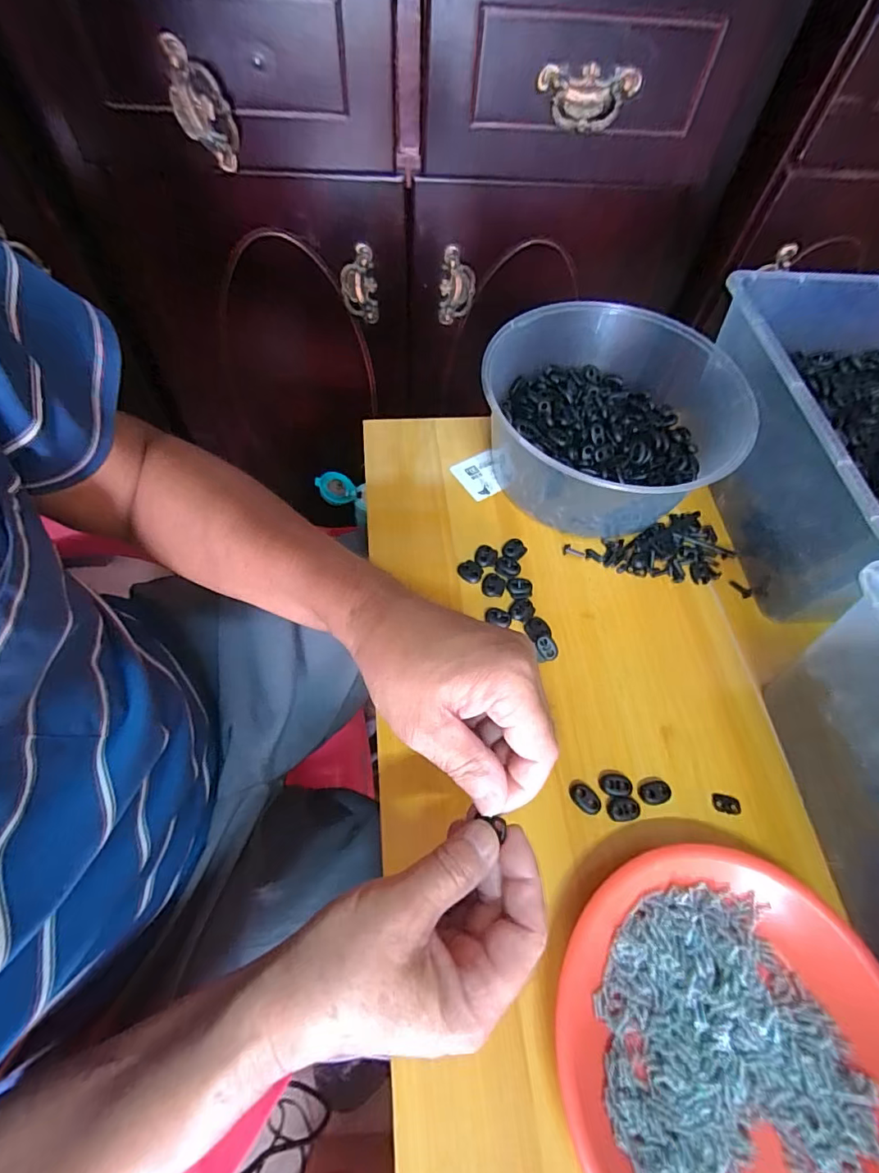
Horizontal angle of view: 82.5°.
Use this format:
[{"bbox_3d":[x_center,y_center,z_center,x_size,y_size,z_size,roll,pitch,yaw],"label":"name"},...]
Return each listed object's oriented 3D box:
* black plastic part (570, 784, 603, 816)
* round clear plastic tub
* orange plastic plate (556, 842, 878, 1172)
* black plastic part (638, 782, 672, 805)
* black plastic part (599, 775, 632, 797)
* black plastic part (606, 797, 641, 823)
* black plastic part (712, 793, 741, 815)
[{"bbox_3d":[0.101,0.147,0.346,0.022,0.005,0.014,42,66,18],"label":"black plastic part"},{"bbox_3d":[0.155,-0.156,0.467,0.219,0.096,0.214,2,61,-3],"label":"round clear plastic tub"},{"bbox_3d":[0.161,0.252,0.274,0.183,0.028,0.188,2,61,-3],"label":"orange plastic plate"},{"bbox_3d":[0.151,0.144,0.350,0.022,0.004,0.015,-5,61,-7],"label":"black plastic part"},{"bbox_3d":[0.123,0.140,0.350,0.022,0.004,0.014,4,60,-2],"label":"black plastic part"},{"bbox_3d":[0.127,0.153,0.344,0.022,0.004,0.015,-4,61,-6],"label":"black plastic part"},{"bbox_3d":[0.202,0.152,0.350,0.019,0.004,0.012,10,60,2],"label":"black plastic part"}]

